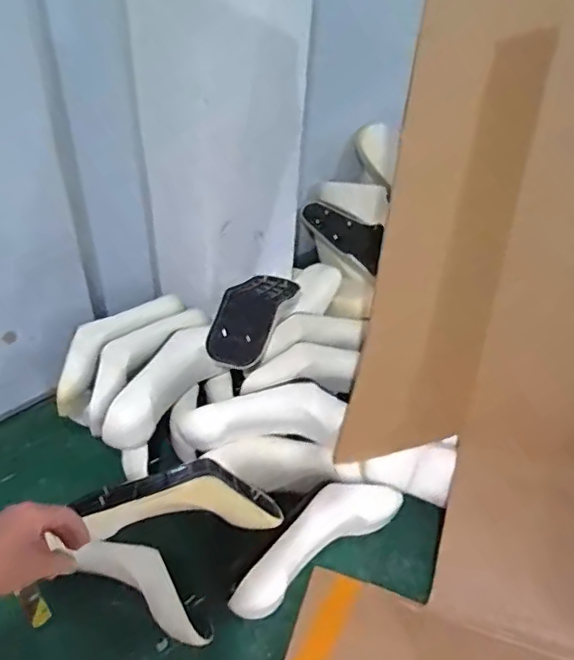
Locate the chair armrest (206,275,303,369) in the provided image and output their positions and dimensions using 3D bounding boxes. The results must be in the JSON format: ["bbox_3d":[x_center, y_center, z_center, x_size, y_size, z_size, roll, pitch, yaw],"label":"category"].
[{"bbox_3d":[-0.085,-0.058,1.676,0.175,0.152,0.454,15,28,13],"label":"chair armrest"}]

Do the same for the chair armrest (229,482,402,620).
[{"bbox_3d":[0.064,0.507,1.364,0.496,0.138,0.137,-24,47,-30],"label":"chair armrest"}]

